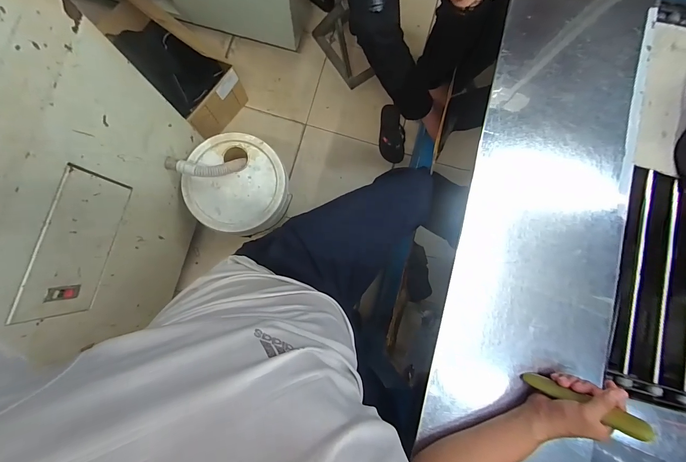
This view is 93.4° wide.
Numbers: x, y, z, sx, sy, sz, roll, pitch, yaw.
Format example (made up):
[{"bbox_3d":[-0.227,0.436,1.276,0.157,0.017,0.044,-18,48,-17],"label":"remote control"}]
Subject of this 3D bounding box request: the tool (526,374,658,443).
[{"bbox_3d":[0.376,0.270,0.508,0.164,0.031,0.029,19,83,33],"label":"tool"}]

